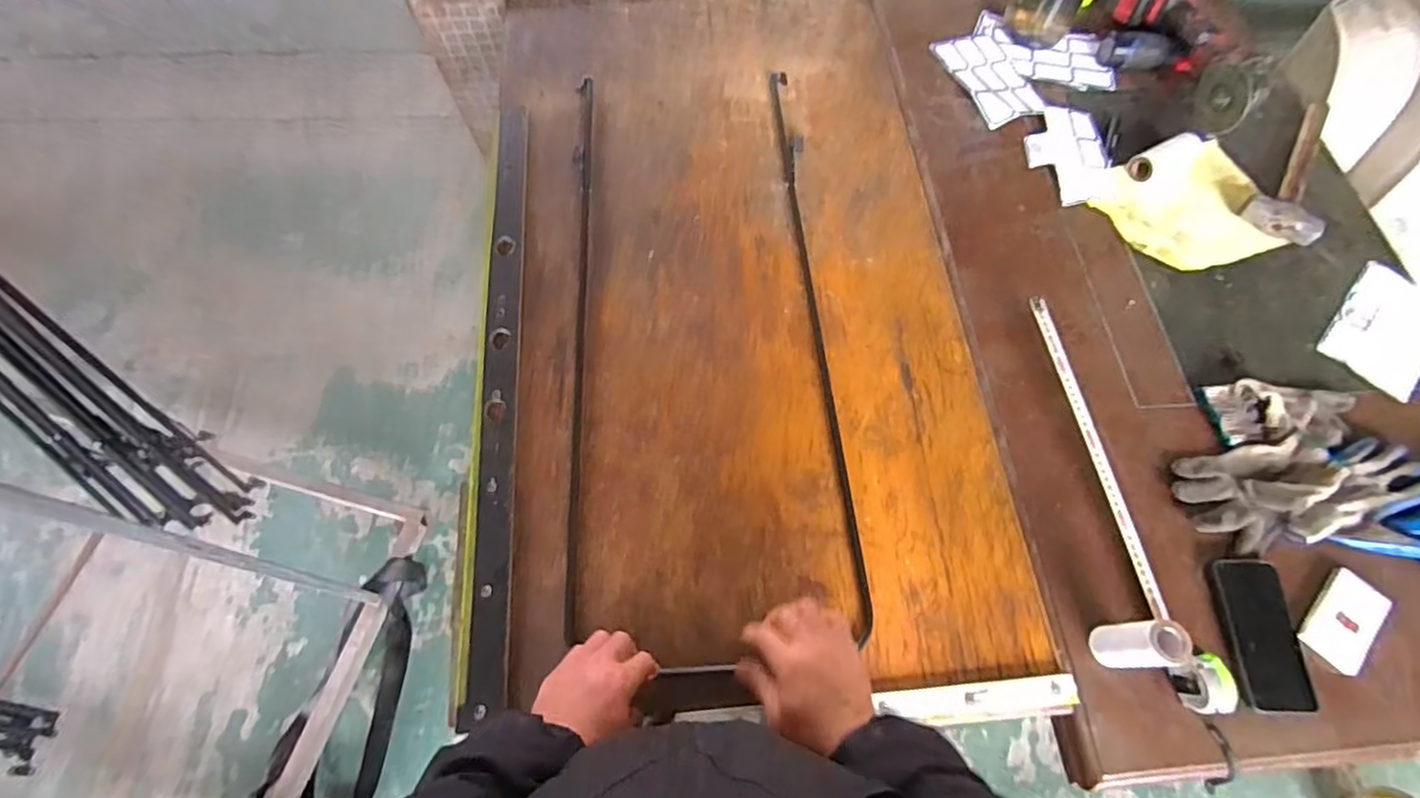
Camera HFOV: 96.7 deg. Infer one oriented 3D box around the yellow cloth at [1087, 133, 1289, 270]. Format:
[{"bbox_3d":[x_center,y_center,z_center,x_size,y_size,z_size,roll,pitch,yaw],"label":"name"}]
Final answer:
[{"bbox_3d":[0.721,-0.288,0.944,0.232,0.024,0.213,-25,69,-12],"label":"yellow cloth"}]

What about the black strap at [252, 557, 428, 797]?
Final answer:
[{"bbox_3d":[-0.716,0.585,1.263,0.149,0.154,0.542,15,66,5],"label":"black strap"}]

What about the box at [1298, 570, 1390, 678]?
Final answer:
[{"bbox_3d":[0.704,0.244,0.698,0.058,0.016,0.106,39,71,14],"label":"box"}]

